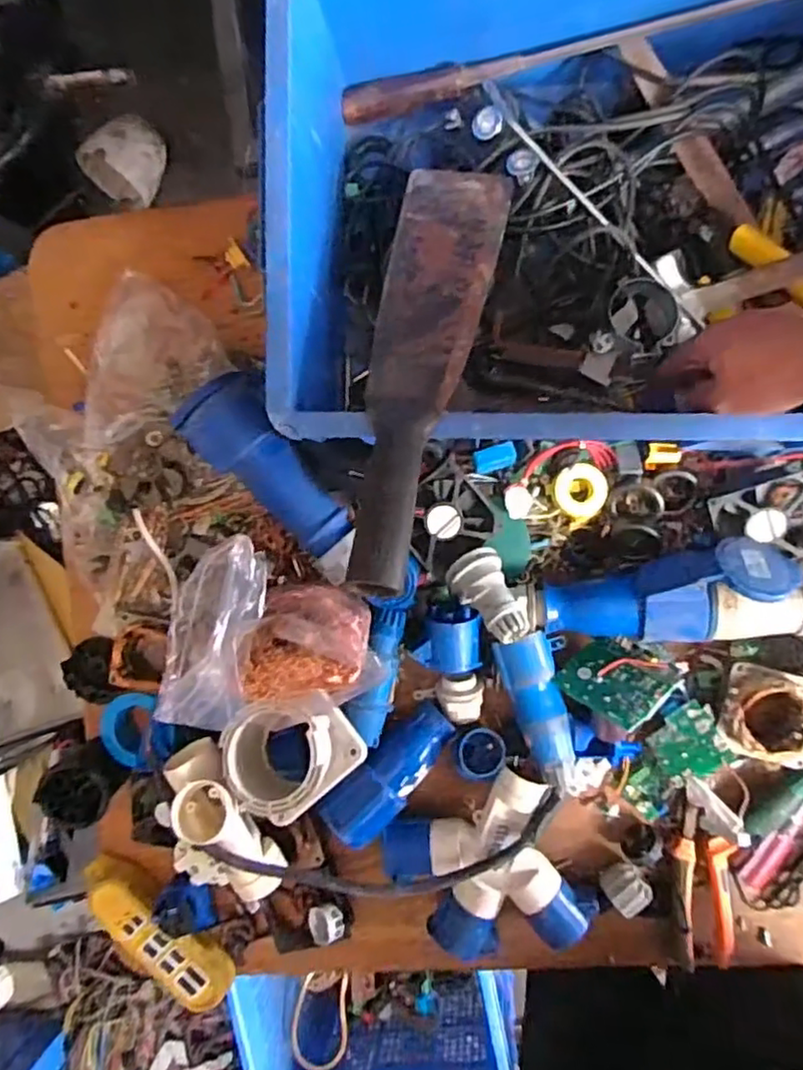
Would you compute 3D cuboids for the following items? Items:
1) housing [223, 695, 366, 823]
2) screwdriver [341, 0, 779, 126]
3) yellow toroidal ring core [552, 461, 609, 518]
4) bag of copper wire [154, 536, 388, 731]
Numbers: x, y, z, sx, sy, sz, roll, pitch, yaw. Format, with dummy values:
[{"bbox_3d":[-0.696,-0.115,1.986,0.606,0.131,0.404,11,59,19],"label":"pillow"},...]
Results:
[{"bbox_3d":[-0.098,0.193,0.586,0.103,0.080,0.109,-33,89,7],"label":"housing"},{"bbox_3d":[0.141,-0.402,0.539,0.406,0.032,0.028,-1,92,21],"label":"screwdriver"},{"bbox_3d":[0.163,-0.041,0.594,0.046,0.015,0.048,0,92,6],"label":"yellow toroidal ring core"},{"bbox_3d":[-0.098,0.073,0.525,0.145,0.138,0.140,2,93,6],"label":"bag of copper wire"}]

